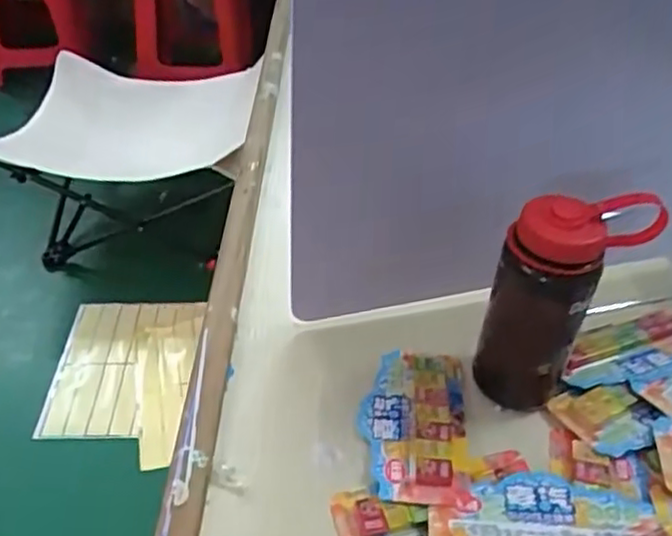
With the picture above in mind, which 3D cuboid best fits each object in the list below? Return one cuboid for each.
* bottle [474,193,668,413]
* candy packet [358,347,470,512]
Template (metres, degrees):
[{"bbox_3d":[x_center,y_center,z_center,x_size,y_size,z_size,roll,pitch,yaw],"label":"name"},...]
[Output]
[{"bbox_3d":[0.158,0.023,0.488,0.093,0.167,0.058,-23,46,-24],"label":"bottle"},{"bbox_3d":[0.059,0.114,0.518,0.077,0.011,0.142,4,41,5],"label":"candy packet"}]

